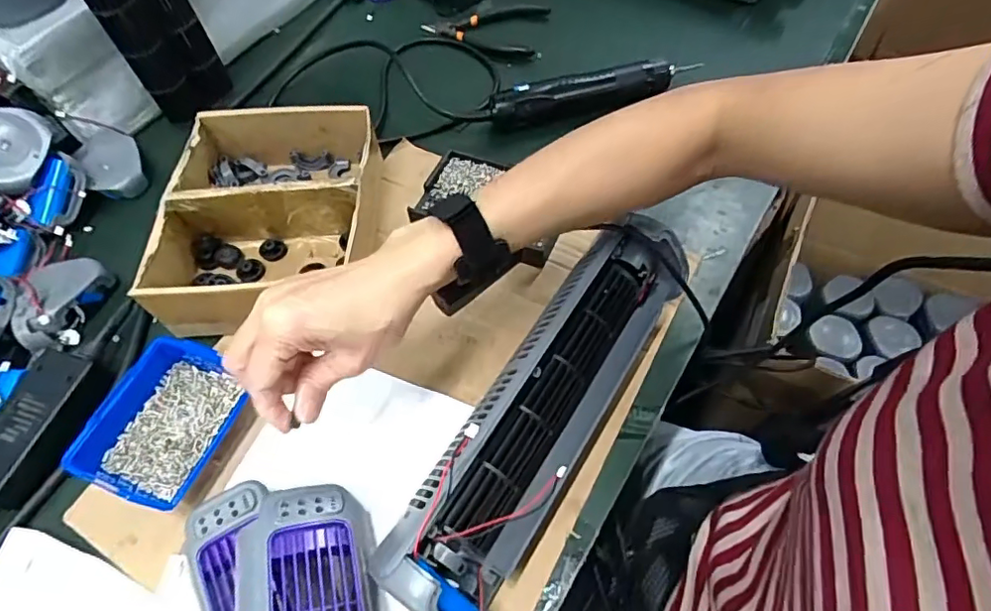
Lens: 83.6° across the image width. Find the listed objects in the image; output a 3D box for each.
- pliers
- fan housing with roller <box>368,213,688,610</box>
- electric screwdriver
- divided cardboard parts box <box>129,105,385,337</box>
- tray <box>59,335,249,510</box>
[{"bbox_3d":[-0.015,-0.356,0.706,0.151,0.012,0.112,11,60,11],"label":"pliers"},{"bbox_3d":[0.037,0.066,0.386,0.073,0.075,0.304,28,64,19],"label":"fan housing with roller"},{"bbox_3d":[0.109,-0.234,0.599,0.232,0.034,0.033,-15,59,-5],"label":"electric screwdriver"},{"bbox_3d":[-0.201,-0.079,0.500,0.169,0.066,0.217,-2,58,3],"label":"divided cardboard parts box"},{"bbox_3d":[-0.245,0.085,0.413,0.087,0.037,0.112,16,61,14],"label":"tray"}]

